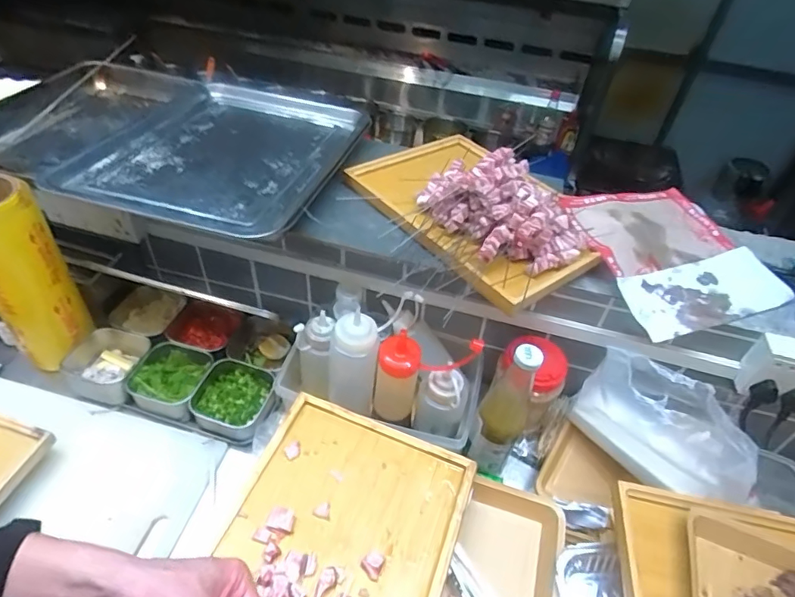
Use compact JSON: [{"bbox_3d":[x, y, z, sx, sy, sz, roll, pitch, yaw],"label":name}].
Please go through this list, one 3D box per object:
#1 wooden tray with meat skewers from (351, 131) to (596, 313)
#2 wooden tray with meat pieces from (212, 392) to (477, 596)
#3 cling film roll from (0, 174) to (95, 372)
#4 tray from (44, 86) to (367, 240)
[{"bbox_3d":[0.114,-0.161,0.726,0.228,0.098,0.358,-25,52,-28],"label":"wooden tray with meat skewers"},{"bbox_3d":[-0.076,0.289,0.549,0.245,0.029,0.356,17,45,11],"label":"wooden tray with meat pieces"},{"bbox_3d":[-0.532,-0.025,0.724,0.102,0.305,0.078,-25,52,-27],"label":"cling film roll"},{"bbox_3d":[-0.281,-0.240,0.785,0.395,0.048,0.407,11,45,5],"label":"tray"}]

